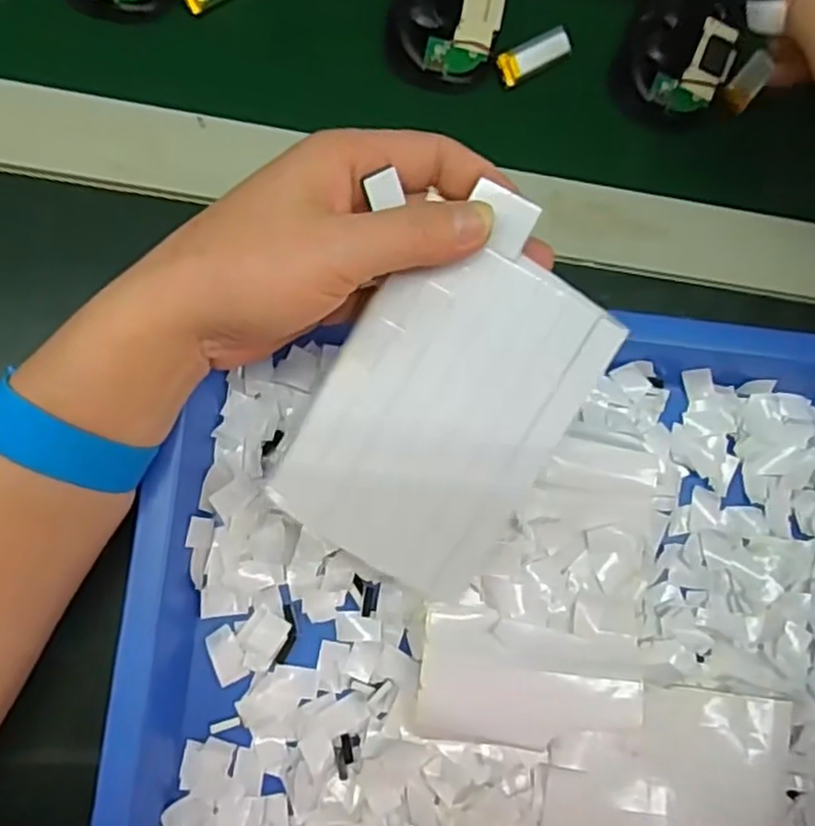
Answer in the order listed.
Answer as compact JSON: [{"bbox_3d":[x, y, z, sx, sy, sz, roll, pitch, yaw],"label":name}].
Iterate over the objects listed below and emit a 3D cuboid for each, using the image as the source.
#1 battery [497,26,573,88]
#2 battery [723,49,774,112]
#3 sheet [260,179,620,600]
[{"bbox_3d":[0.066,-0.183,0.364,0.040,0.008,0.015,-31,85,-11],"label":"battery"},{"bbox_3d":[0.179,-0.174,0.372,0.014,0.004,0.037,39,78,1],"label":"battery"},{"bbox_3d":[0.017,-0.005,0.269,0.087,0.006,0.141,29,100,-3],"label":"sheet"}]

